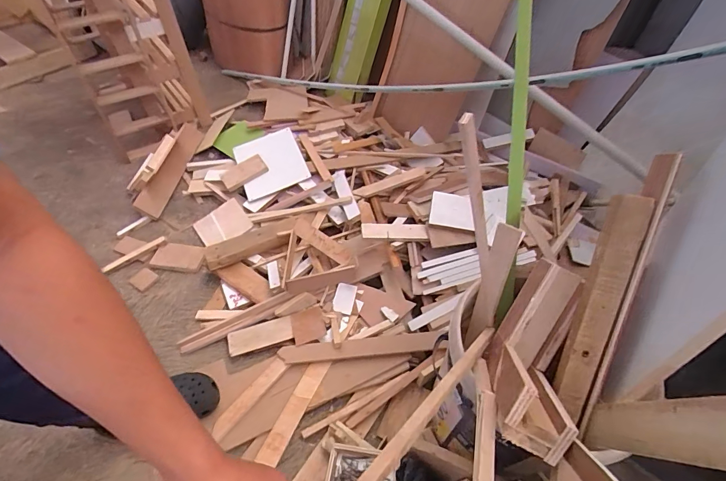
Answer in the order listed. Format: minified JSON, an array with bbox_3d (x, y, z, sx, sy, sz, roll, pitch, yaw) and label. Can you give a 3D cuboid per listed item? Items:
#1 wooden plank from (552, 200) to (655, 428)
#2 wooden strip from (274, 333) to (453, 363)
[{"bbox_3d":[0.315,0.092,0.502,0.045,0.306,0.023,14,10,14],"label":"wooden plank"},{"bbox_3d":[0.000,0.262,0.904,0.399,0.017,0.047,-5,51,-1],"label":"wooden strip"}]

